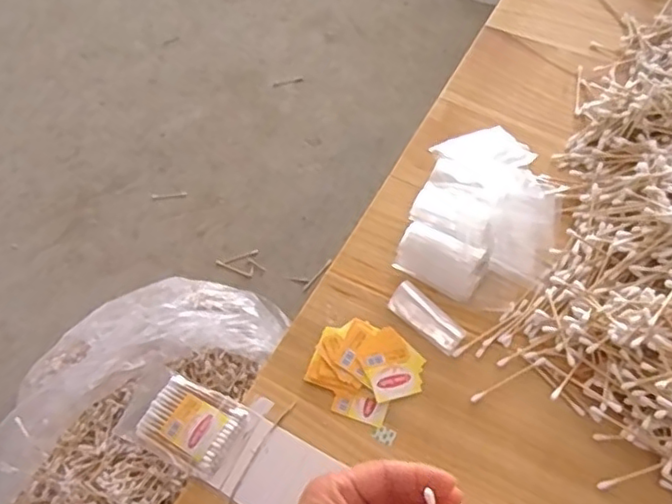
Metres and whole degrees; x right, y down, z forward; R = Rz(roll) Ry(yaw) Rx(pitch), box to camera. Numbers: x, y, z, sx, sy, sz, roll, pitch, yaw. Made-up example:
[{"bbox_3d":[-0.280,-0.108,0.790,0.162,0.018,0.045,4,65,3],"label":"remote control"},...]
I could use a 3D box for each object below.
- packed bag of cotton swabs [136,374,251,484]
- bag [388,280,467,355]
[{"bbox_3d":[-0.110,0.130,0.470,0.073,0.012,0.059,27,63,17],"label":"packed bag of cotton swabs"},{"bbox_3d":[0.073,0.053,0.500,0.022,0.016,0.065,-40,66,-20],"label":"bag"}]

